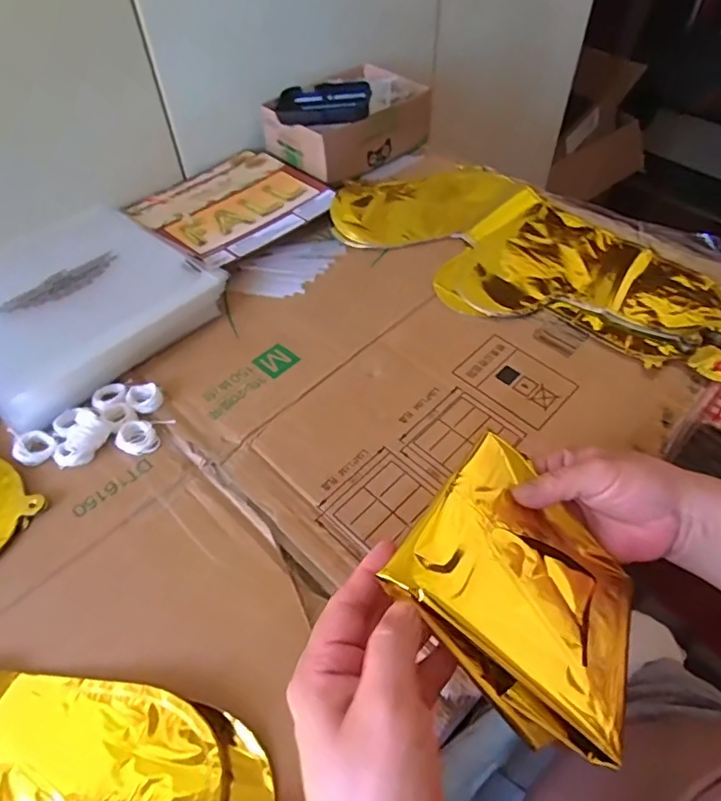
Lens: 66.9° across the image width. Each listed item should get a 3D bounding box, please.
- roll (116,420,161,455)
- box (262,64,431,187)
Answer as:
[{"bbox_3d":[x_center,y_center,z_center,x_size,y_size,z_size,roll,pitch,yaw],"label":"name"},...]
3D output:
[{"bbox_3d":[-0.180,0.030,0.439,0.030,0.007,0.033,0,52,1],"label":"roll"},{"bbox_3d":[-0.014,-0.354,0.689,0.191,0.062,0.137,-38,61,-25],"label":"box"}]

